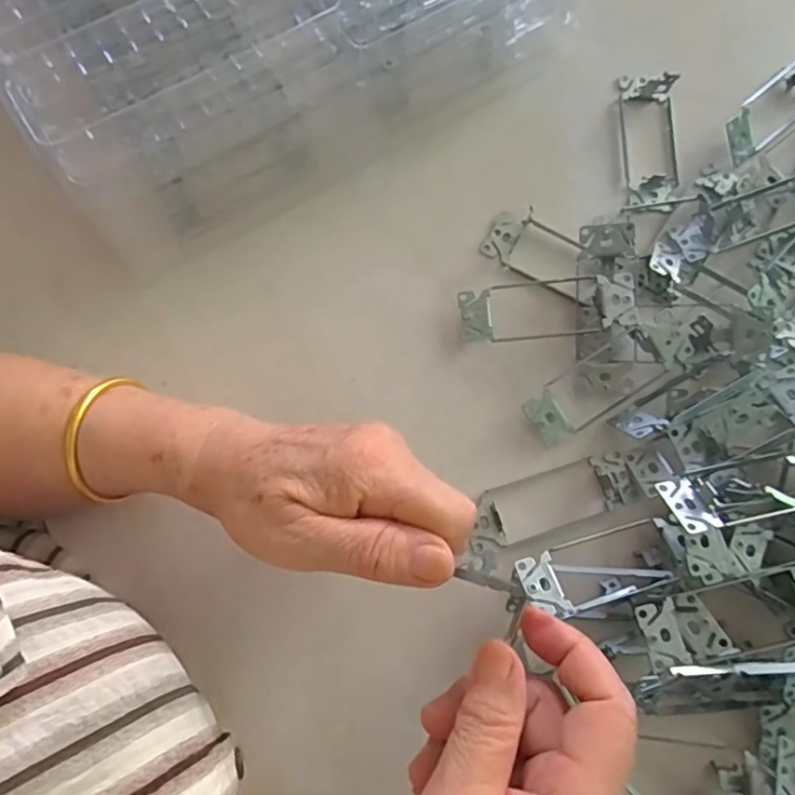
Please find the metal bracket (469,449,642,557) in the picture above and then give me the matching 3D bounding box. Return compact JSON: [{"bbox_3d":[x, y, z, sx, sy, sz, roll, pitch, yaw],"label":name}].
[{"bbox_3d":[0.093,0.061,0.354,0.105,0.011,0.034,-18,78,-3],"label":"metal bracket"}]

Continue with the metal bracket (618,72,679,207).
[{"bbox_3d":[0.174,-0.180,0.402,0.036,0.024,0.097,0,78,1],"label":"metal bracket"}]

